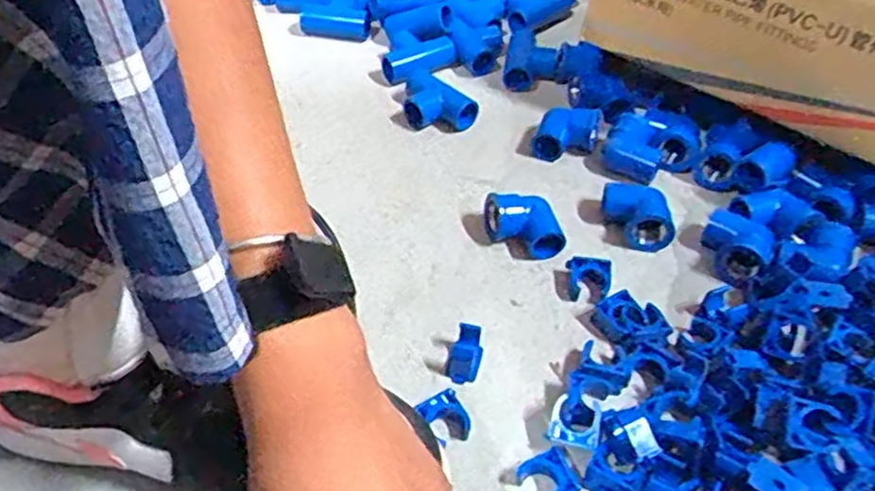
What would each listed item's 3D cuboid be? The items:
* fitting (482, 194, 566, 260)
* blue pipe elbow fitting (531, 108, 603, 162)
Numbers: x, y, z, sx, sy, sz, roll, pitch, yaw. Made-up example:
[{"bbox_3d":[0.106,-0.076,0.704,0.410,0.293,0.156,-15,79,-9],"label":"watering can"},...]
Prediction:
[{"bbox_3d":[0.058,-0.012,0.496,0.049,0.032,0.038,0,47,-2],"label":"fitting"},{"bbox_3d":[0.100,-0.087,0.565,0.041,0.030,0.043,19,49,15],"label":"blue pipe elbow fitting"}]

